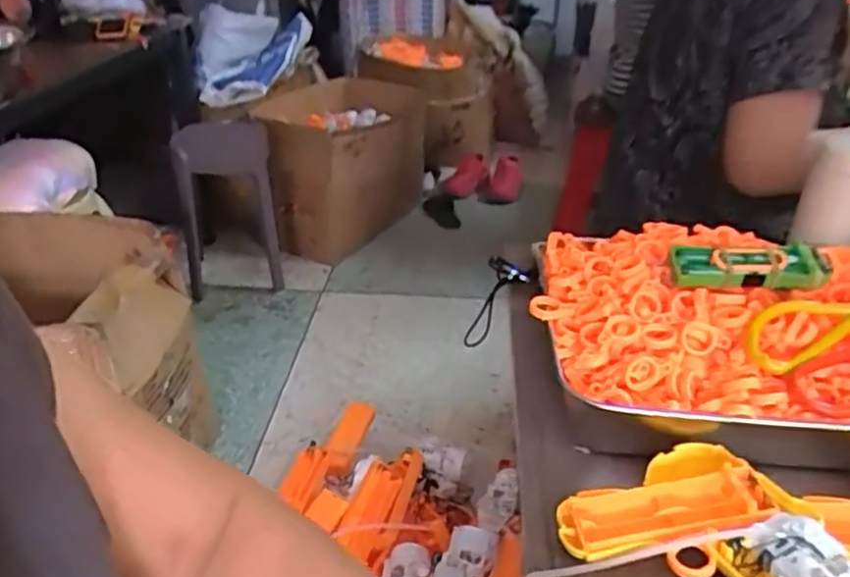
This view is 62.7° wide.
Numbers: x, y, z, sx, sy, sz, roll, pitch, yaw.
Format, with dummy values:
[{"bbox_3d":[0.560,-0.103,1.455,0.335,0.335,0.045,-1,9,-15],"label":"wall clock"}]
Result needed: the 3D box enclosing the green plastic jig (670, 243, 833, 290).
[{"bbox_3d":[0.244,-0.017,0.525,0.118,0.026,0.031,-2,30,-3],"label":"green plastic jig"}]

